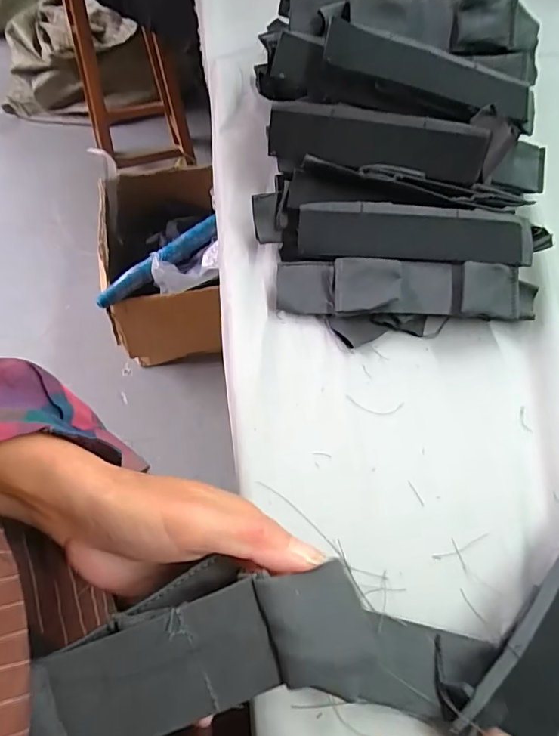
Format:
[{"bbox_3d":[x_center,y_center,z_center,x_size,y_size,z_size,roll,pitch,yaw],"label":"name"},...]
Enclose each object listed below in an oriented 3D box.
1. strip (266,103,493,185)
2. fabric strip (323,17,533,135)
[{"bbox_3d":[0.082,-0.194,0.409,0.183,0.016,0.052,12,85,5],"label":"strip"},{"bbox_3d":[0.132,-0.249,0.403,0.190,0.019,0.048,12,61,-10],"label":"fabric strip"}]

